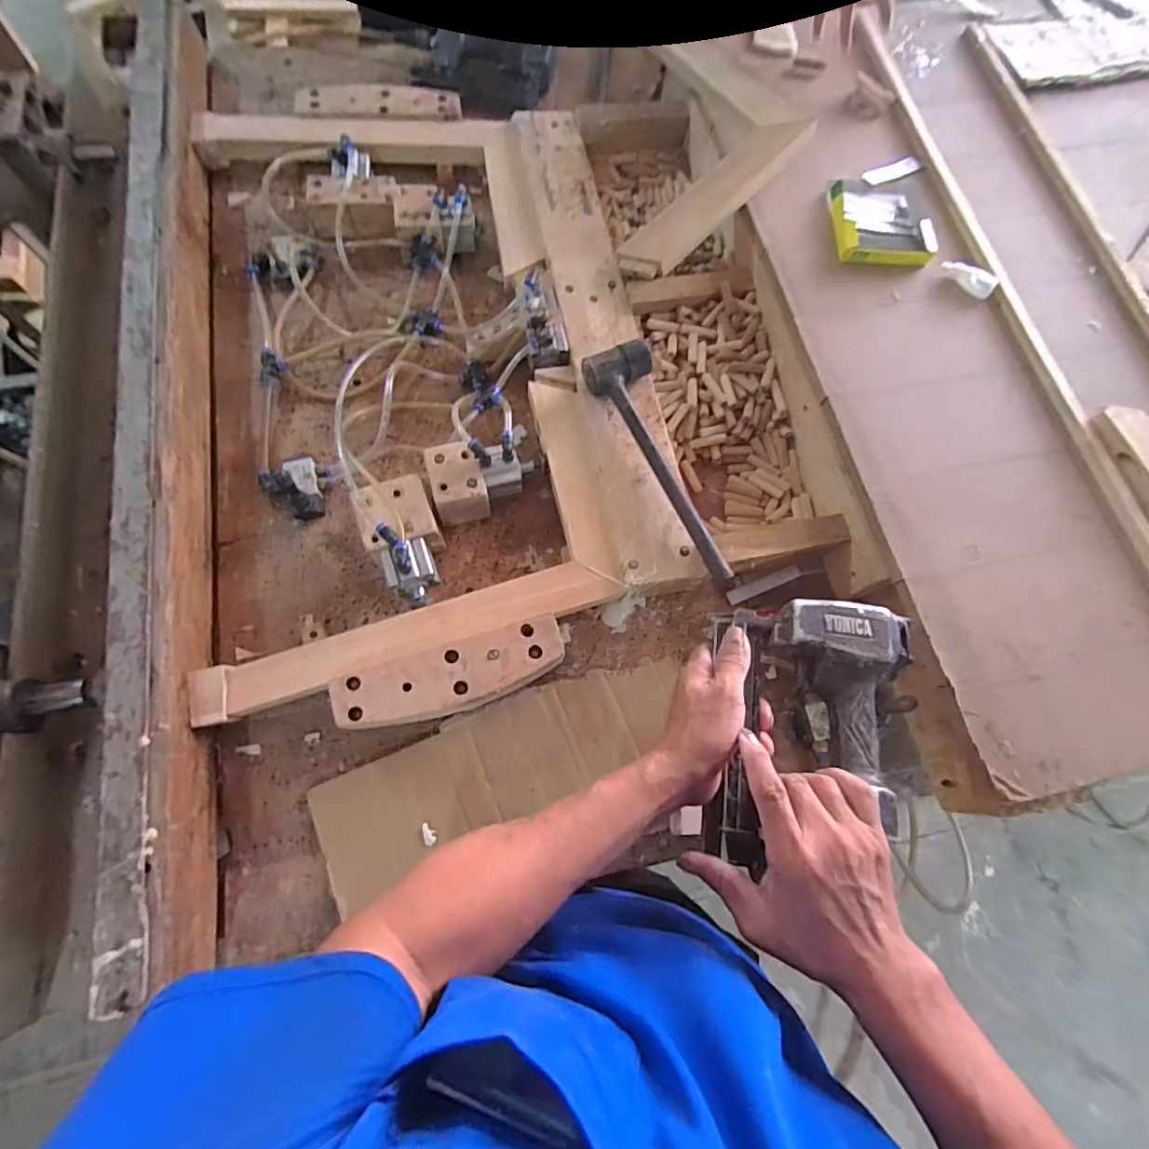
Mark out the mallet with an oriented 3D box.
[{"bbox_3d":[0.122,-0.145,0.660,0.083,0.046,0.328,-26,76,-13],"label":"mallet"}]

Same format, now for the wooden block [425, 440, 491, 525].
[{"bbox_3d":[-0.145,-0.109,0.682,0.066,0.073,0.091,-14,74,-9],"label":"wooden block"}]

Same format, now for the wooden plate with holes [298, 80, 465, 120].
[{"bbox_3d":[-0.305,-0.738,0.846,0.246,0.015,0.078,-4,75,-7],"label":"wooden plate with holes"}]

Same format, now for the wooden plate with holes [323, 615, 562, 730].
[{"bbox_3d":[-0.130,0.111,0.582,0.242,0.019,0.064,-17,74,-10],"label":"wooden plate with holes"}]

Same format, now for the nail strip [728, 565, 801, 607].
[{"bbox_3d":[0.247,0.014,0.710,0.105,0.009,0.019,-21,75,-11],"label":"nail strip"}]

